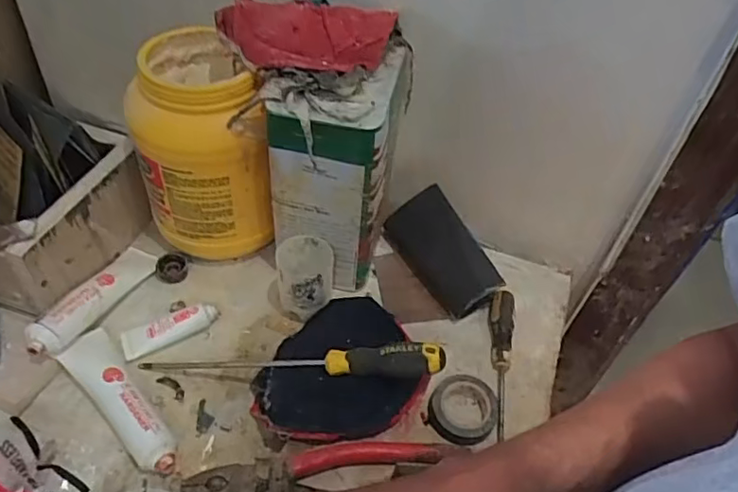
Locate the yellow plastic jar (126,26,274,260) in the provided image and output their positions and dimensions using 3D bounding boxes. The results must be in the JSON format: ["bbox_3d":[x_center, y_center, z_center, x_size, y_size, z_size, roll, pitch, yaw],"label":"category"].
[{"bbox_3d":[-0.184,-0.094,0.625,0.112,0.224,0.140,-17,52,-20],"label":"yellow plastic jar"}]

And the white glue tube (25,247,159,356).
[{"bbox_3d":[-0.278,0.052,0.603,0.043,0.026,0.168,17,33,9],"label":"white glue tube"}]

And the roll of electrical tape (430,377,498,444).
[{"bbox_3d":[0.089,0.157,0.557,0.063,0.019,0.065,3,48,-4],"label":"roll of electrical tape"}]

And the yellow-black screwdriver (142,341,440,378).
[{"bbox_3d":[-0.078,0.108,0.539,0.295,0.023,0.025,-6,45,19],"label":"yellow-black screwdriver"}]

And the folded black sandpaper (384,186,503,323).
[{"bbox_3d":[0.082,0.005,0.668,0.081,0.025,0.162,-42,55,14],"label":"folded black sandpaper"}]

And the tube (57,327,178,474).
[{"bbox_3d":[-0.230,0.141,0.537,0.044,0.034,0.168,-33,59,-30],"label":"tube"}]

